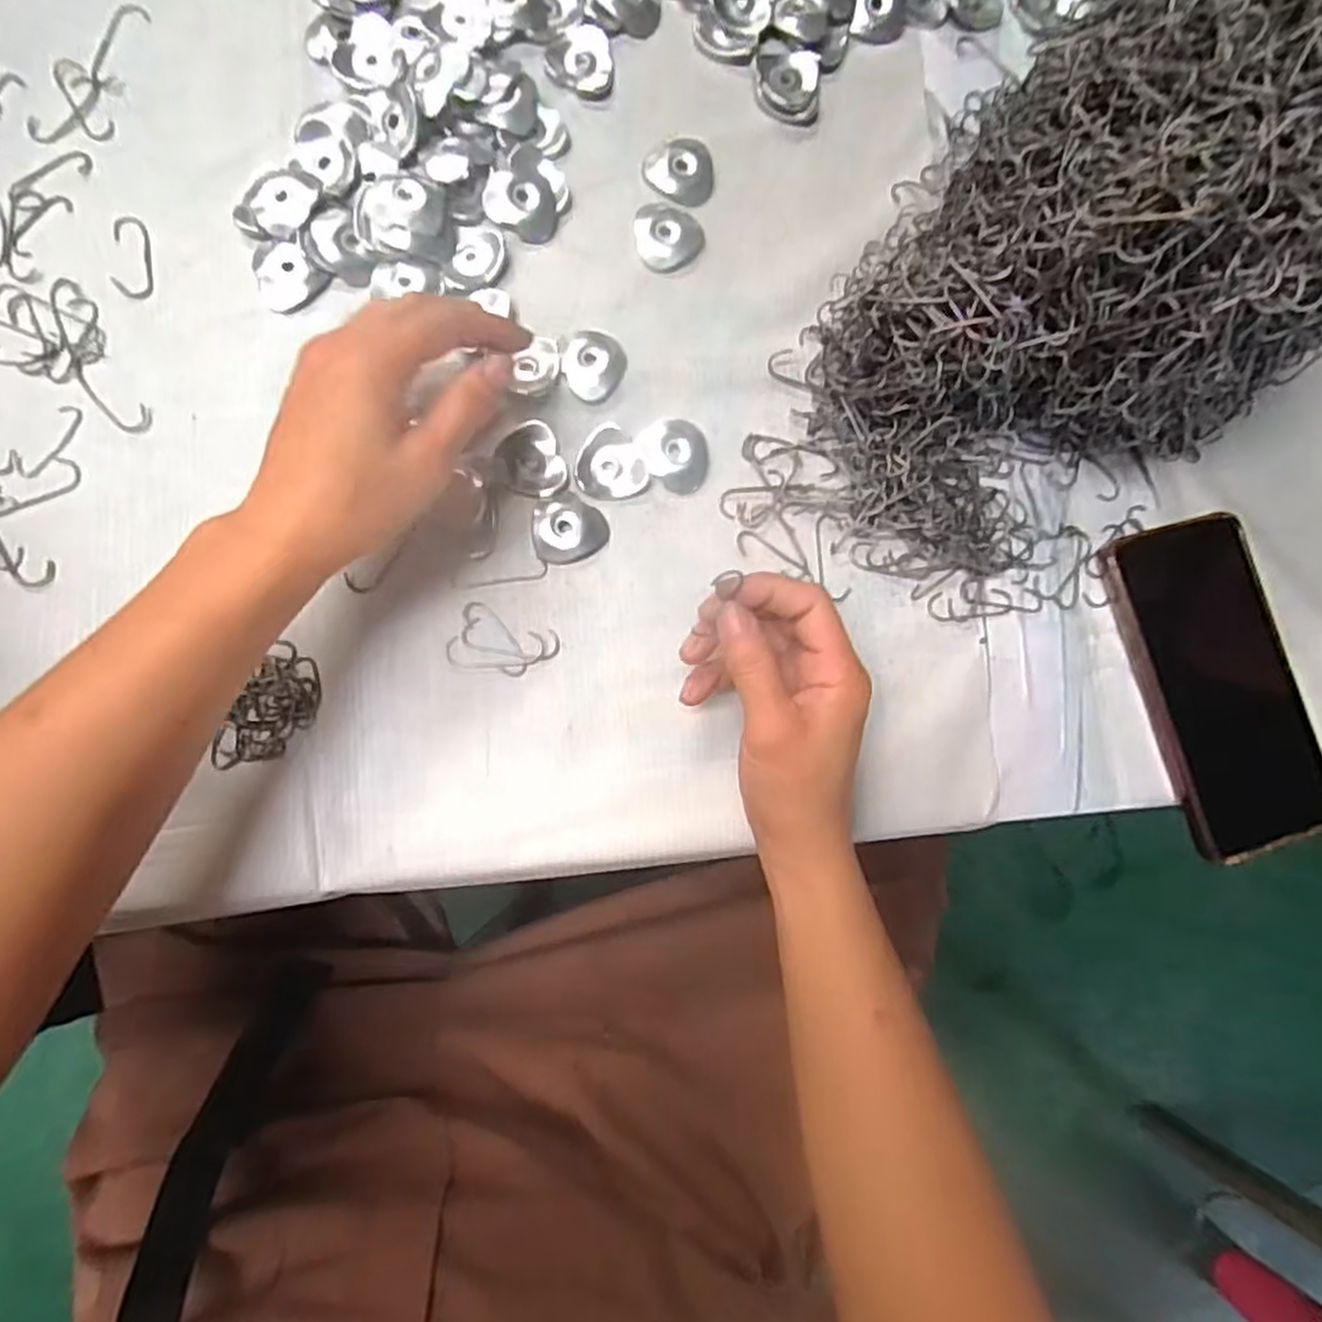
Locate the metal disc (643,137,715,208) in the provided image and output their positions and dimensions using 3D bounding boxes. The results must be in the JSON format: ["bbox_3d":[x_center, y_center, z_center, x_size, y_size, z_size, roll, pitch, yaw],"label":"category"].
[{"bbox_3d":[0.010,-0.259,0.394,0.037,0.007,0.031,17,83,-4],"label":"metal disc"}]

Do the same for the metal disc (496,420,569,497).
[{"bbox_3d":[-0.063,-0.098,0.365,0.030,0.004,0.037,-21,87,-8],"label":"metal disc"}]

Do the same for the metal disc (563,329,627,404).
[{"bbox_3d":[-0.033,-0.150,0.377,0.031,0.004,0.039,19,83,-4],"label":"metal disc"}]

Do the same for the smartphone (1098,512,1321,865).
[{"bbox_3d":[0.285,0.011,0.382,0.078,0.017,0.166,-15,86,-7],"label":"smartphone"}]

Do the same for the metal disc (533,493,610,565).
[{"bbox_3d":[-0.044,-0.065,0.366,0.036,0.004,0.034,1,84,-6],"label":"metal disc"}]

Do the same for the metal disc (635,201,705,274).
[{"bbox_3d":[0.004,-0.223,0.390,0.036,0.006,0.039,1,84,-6],"label":"metal disc"}]

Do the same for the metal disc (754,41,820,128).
[{"bbox_3d":[0.069,-0.313,0.404,0.035,0.008,0.042,4,84,-6],"label":"metal disc"}]

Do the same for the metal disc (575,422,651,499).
[{"bbox_3d":[-0.025,-0.097,0.368,0.034,0.010,0.038,-38,89,-8],"label":"metal disc"}]

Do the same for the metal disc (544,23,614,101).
[{"bbox_3d":[-0.042,-0.315,0.394,0.034,0.004,0.038,1,84,-6],"label":"metal disc"}]

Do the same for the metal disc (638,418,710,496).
[{"bbox_3d":[0.008,-0.105,0.377,0.037,0.004,0.033,42,82,-1],"label":"metal disc"}]

